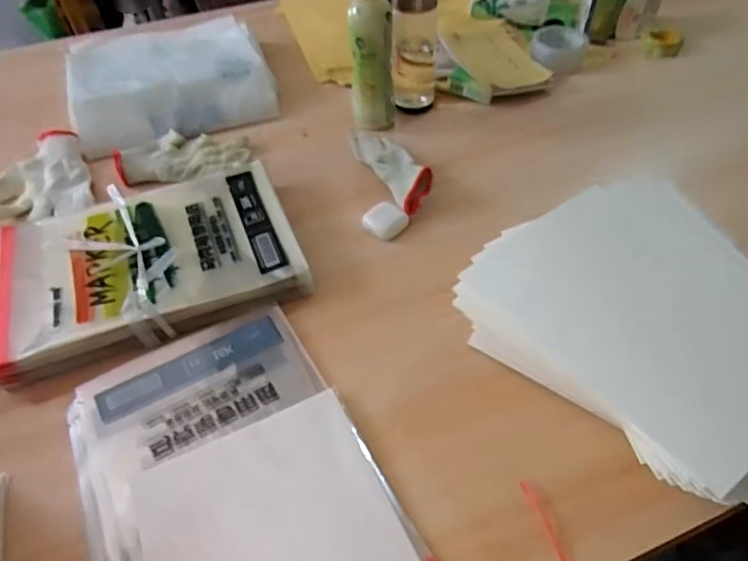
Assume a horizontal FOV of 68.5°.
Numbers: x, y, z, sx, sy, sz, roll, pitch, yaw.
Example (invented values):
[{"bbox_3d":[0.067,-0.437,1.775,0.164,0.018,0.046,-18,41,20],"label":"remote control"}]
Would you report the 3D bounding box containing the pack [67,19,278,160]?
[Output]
[{"bbox_3d":[-0.341,-0.346,0.918,0.306,0.064,0.321,-18,49,-13],"label":"pack"}]

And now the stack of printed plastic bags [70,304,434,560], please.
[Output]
[{"bbox_3d":[-0.110,0.198,0.463,0.235,0.019,0.384,-23,51,-17],"label":"stack of printed plastic bags"}]

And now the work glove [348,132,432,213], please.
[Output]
[{"bbox_3d":[0.022,-0.163,0.750,0.055,0.042,0.192,-21,50,-15],"label":"work glove"}]

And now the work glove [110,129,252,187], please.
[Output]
[{"bbox_3d":[-0.276,-0.183,0.799,0.184,0.019,0.105,-6,48,-3],"label":"work glove"}]

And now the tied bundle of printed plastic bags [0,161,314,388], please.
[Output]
[{"bbox_3d":[-0.263,-0.027,0.643,0.331,0.039,0.233,-19,50,-13],"label":"tied bundle of printed plastic bags"}]

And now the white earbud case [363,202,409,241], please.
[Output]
[{"bbox_3d":[0.015,-0.077,0.688,0.044,0.023,0.043,-37,56,-27],"label":"white earbud case"}]

